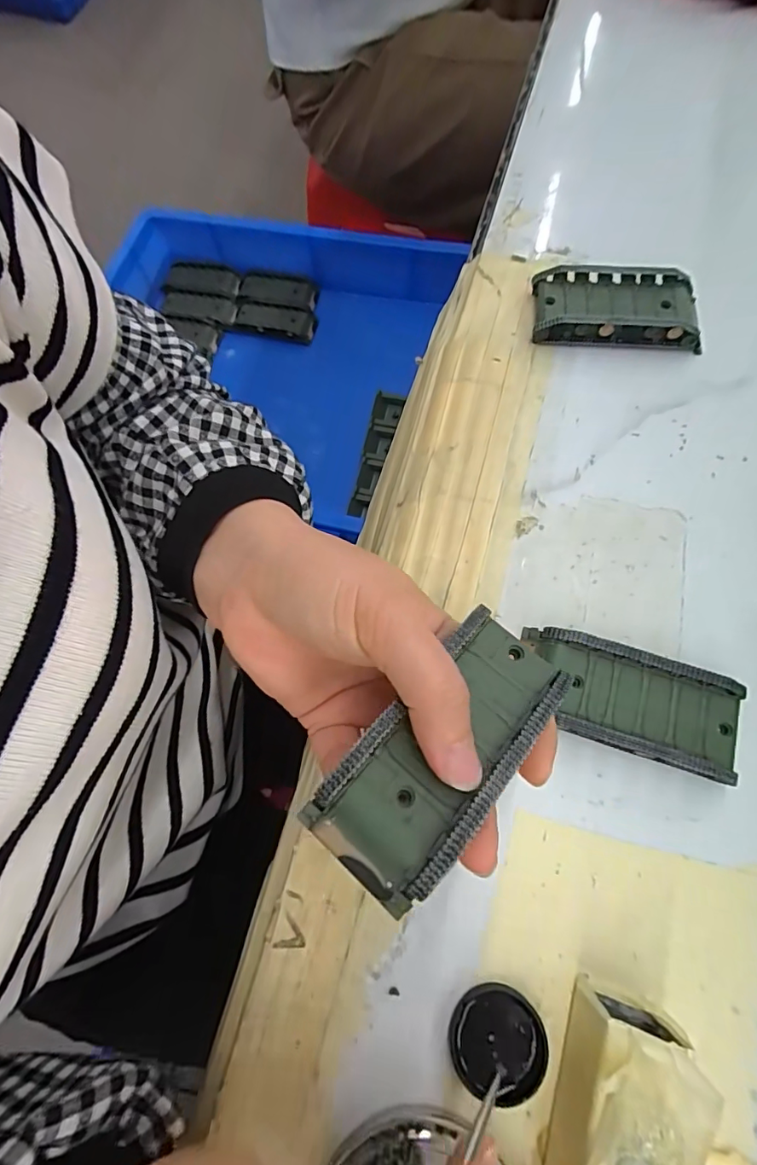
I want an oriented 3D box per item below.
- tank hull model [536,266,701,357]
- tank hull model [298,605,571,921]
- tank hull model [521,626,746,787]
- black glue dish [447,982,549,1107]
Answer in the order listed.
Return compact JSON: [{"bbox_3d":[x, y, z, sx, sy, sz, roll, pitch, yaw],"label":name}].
[{"bbox_3d":[0.139,-0.160,0.291,0.094,0.021,0.042,7,72,4],"label":"tank hull model"},{"bbox_3d":[0.020,0.052,0.166,0.042,0.017,0.097,35,65,12],"label":"tank hull model"},{"bbox_3d":[0.111,0.053,0.224,0.095,0.018,0.045,17,73,7],"label":"tank hull model"},{"bbox_3d":[0.046,0.177,0.192,0.035,0.007,0.034,0,72,1],"label":"black glue dish"}]

